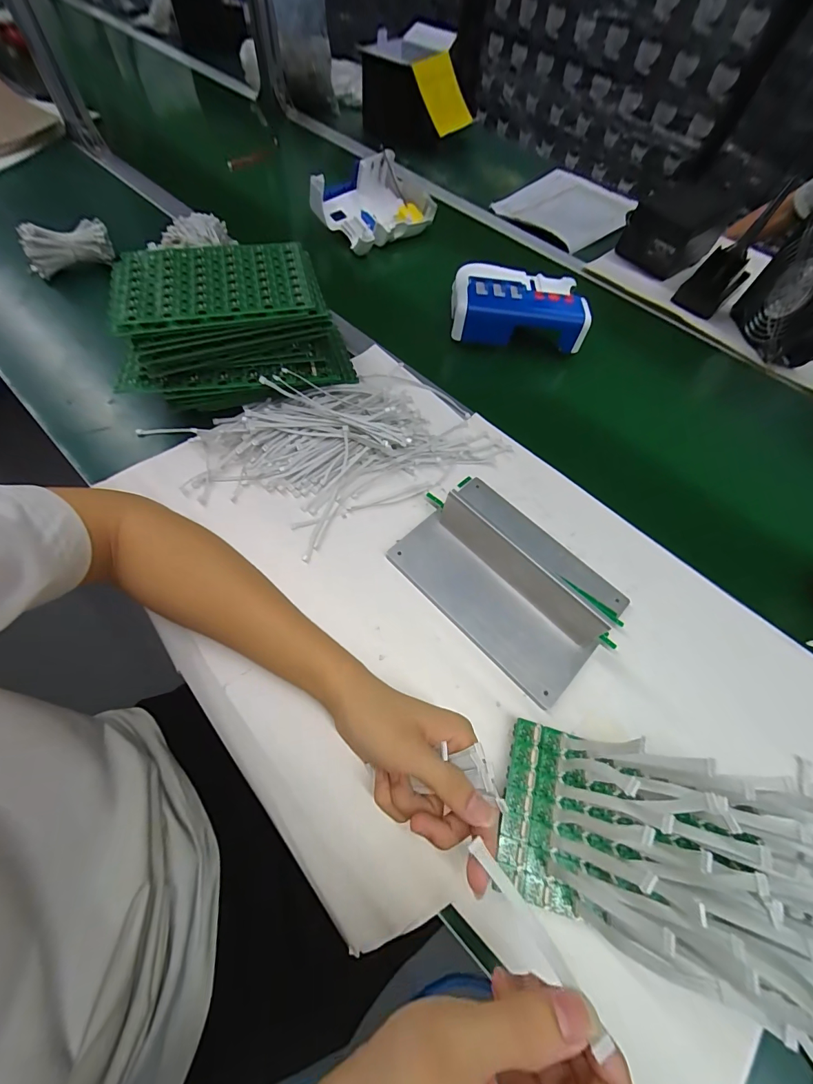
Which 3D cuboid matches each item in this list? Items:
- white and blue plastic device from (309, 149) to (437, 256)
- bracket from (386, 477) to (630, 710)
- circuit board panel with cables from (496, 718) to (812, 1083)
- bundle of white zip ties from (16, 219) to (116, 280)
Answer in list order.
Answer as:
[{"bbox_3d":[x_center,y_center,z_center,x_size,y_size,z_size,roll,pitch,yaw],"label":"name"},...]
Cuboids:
[{"bbox_3d":[-0.056,-0.607,0.690,0.197,0.094,0.161,-35,70,-20],"label":"white and blue plastic device"},{"bbox_3d":[0.098,0.022,0.357,0.142,0.059,0.209,-40,71,-21],"label":"bracket"},{"bbox_3d":[0.189,0.196,0.224,0.262,0.081,0.153,9,60,22],"label":"circuit board panel with cables"},{"bbox_3d":[-0.501,-0.436,0.575,0.117,0.058,0.054,-16,64,-12],"label":"bundle of white zip ties"}]

